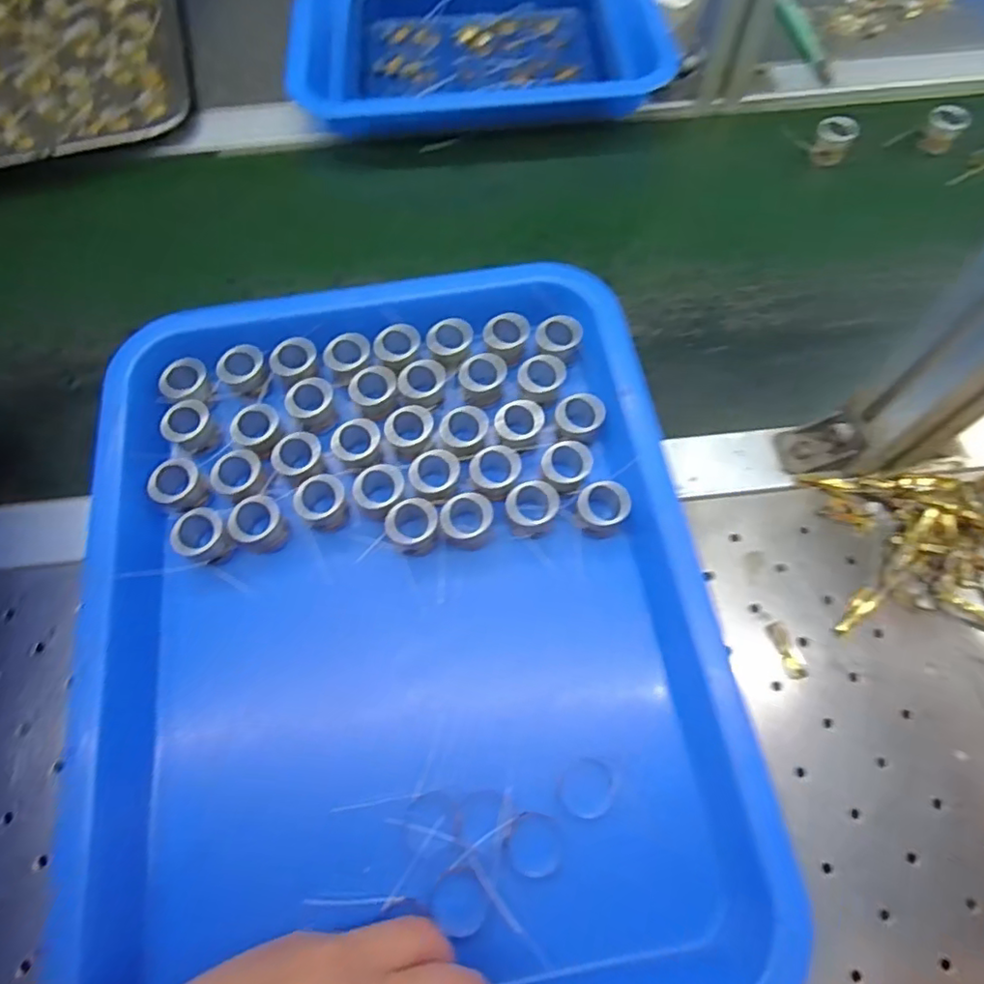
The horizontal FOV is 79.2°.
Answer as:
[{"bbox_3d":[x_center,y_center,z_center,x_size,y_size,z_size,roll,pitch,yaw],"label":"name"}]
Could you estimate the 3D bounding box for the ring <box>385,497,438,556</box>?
[{"bbox_3d":[-0.042,0.017,0.316,0.027,0.013,0.028,0,65,1],"label":"ring"}]

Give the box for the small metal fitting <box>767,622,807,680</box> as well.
[{"bbox_3d":[0.151,0.081,0.304,0.010,0.005,0.029,-16,66,-6],"label":"small metal fitting"}]

